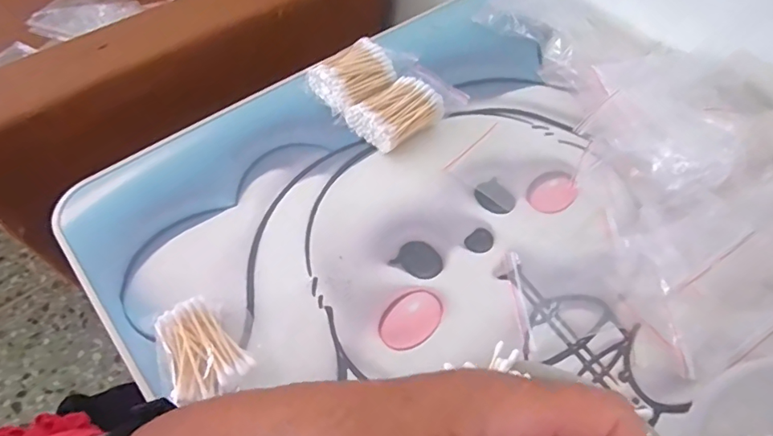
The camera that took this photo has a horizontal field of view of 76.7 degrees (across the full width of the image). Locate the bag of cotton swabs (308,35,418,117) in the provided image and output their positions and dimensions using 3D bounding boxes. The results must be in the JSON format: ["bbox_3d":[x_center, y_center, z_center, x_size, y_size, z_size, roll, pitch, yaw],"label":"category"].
[{"bbox_3d":[-0.023,-0.139,0.481,0.099,0.034,0.060,-32,65,-22],"label":"bag of cotton swabs"}]

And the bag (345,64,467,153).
[{"bbox_3d":[0.019,-0.102,0.456,0.100,0.034,0.054,-35,66,-23],"label":"bag"}]

